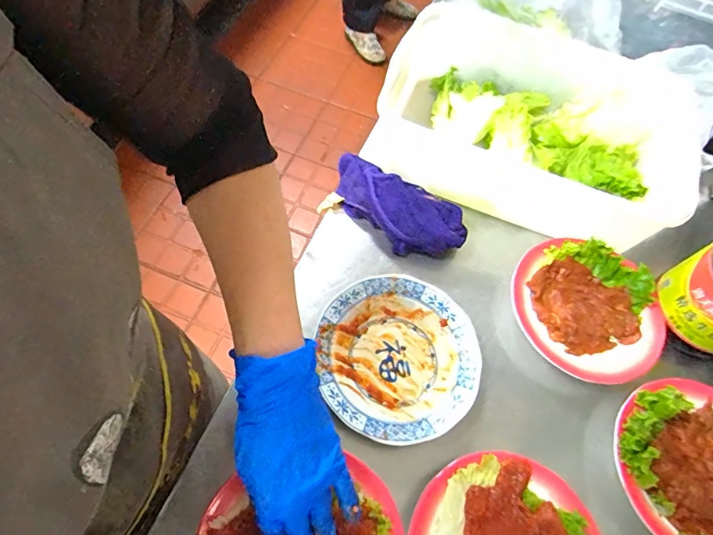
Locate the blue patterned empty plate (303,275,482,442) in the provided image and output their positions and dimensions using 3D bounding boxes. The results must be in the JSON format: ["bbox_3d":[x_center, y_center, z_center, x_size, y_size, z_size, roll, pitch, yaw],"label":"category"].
[{"bbox_3d":[0.045,0.090,0.458,0.165,0.036,0.163,3,62,-5],"label":"blue patterned empty plate"}]

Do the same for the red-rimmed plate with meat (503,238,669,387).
[{"bbox_3d":[0.257,0.045,0.498,0.150,0.029,0.164,3,62,-5],"label":"red-rimmed plate with meat"}]

